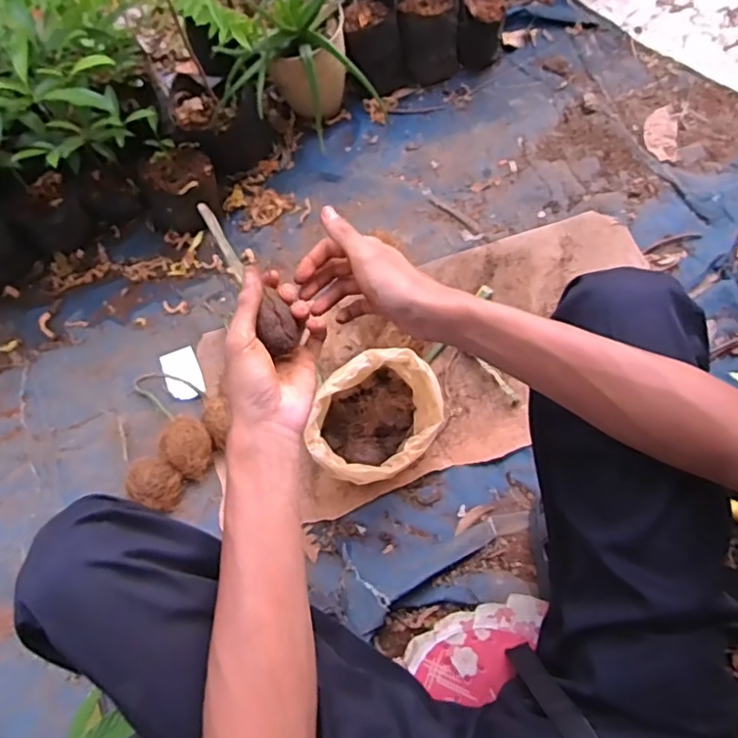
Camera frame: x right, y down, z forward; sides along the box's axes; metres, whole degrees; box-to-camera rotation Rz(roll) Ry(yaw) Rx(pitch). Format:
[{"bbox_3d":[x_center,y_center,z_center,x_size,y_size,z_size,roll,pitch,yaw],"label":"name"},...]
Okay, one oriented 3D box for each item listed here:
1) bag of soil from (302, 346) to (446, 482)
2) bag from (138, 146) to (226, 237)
[{"bbox_3d":[0.014,0.082,0.874,0.194,0.155,0.162,-37,70,-8],"label":"bag of soil"},{"bbox_3d":[-0.356,-0.336,1.106,0.145,0.110,0.108,-24,69,-3],"label":"bag"}]

